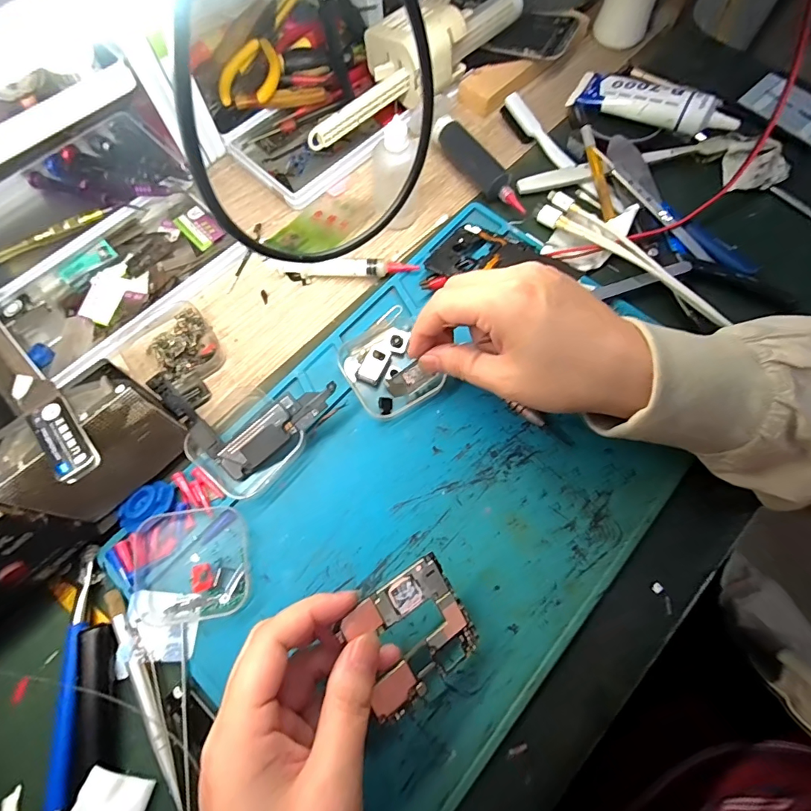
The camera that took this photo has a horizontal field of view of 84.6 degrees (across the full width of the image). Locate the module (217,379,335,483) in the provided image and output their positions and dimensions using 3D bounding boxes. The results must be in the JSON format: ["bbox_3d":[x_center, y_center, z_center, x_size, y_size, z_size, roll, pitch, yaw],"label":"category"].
[{"bbox_3d":[-0.083,0.014,0.287,0.087,0.005,0.023,-41,102,3],"label":"module"}]

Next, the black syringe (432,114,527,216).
[{"bbox_3d":[0.065,-0.203,0.375,0.024,0.018,0.111,-33,72,-10],"label":"black syringe"}]

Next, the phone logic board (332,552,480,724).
[{"bbox_3d":[0.004,0.120,0.234,0.064,0.004,0.058,-28,89,-25],"label":"phone logic board"}]

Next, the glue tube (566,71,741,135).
[{"bbox_3d":[0.217,-0.267,0.386,0.135,0.033,0.054,24,72,10],"label":"glue tube"}]

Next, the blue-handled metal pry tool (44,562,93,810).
[{"bbox_3d":[-0.188,0.164,0.248,0.012,0.011,0.139,-2,70,1],"label":"blue-handled metal pry tool"}]

